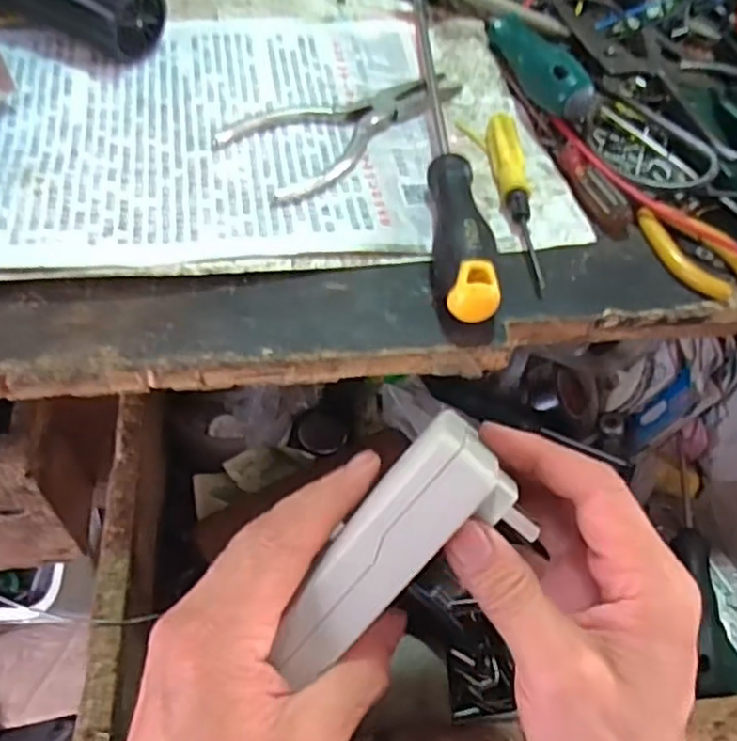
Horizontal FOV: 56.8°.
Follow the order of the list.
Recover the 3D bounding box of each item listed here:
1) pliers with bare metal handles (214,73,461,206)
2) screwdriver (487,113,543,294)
[{"bbox_3d":[-0.009,-0.143,0.391,0.149,0.012,0.068,-33,65,-27],"label":"pliers with bare metal handles"},{"bbox_3d":[0.076,-0.090,0.356,0.016,0.013,0.120,2,54,-7],"label":"screwdriver"}]

